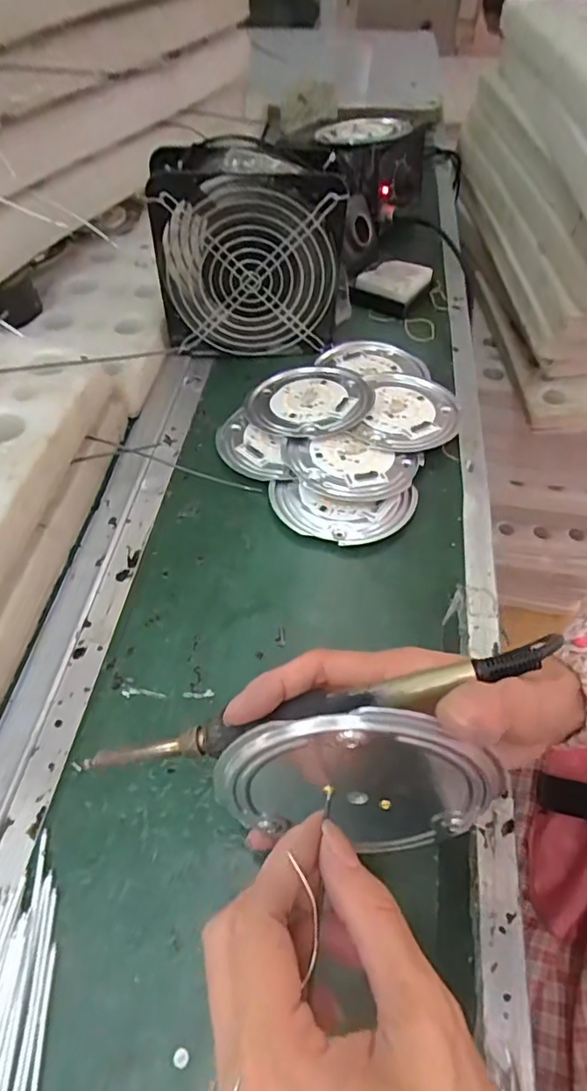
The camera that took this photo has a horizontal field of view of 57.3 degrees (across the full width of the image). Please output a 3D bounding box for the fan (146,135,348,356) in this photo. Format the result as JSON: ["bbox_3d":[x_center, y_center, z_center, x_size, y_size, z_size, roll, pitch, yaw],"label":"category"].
[{"bbox_3d":[-0.038,-0.241,0.448,0.146,0.148,0.052,-5,54,-2],"label":"fan"}]

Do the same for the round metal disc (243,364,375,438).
[{"bbox_3d":[0.013,-0.125,0.448,0.100,0.012,0.100,-1,54,1],"label":"round metal disc"}]

